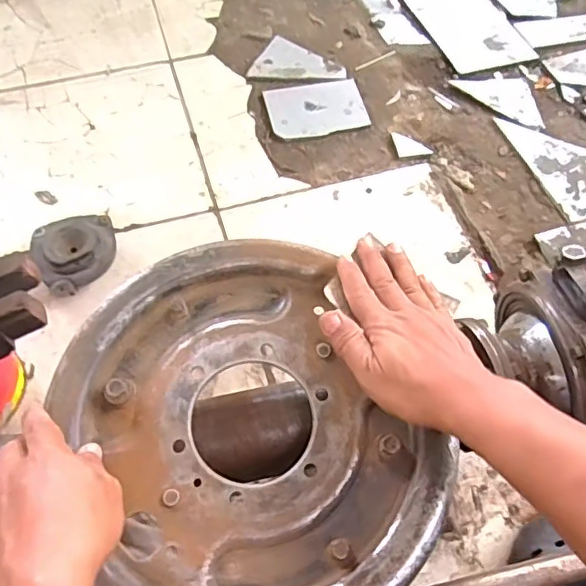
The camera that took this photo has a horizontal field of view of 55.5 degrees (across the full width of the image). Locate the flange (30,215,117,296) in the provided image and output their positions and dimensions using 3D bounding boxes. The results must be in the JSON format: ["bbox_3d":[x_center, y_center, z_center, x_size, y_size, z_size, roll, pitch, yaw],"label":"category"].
[{"bbox_3d":[-0.345,-0.067,0.893,0.122,0.050,0.126,1,63,-3],"label":"flange"}]

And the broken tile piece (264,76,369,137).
[{"bbox_3d":[0.047,-0.374,1.120,0.192,0.011,0.148,-11,65,-9],"label":"broken tile piece"}]

